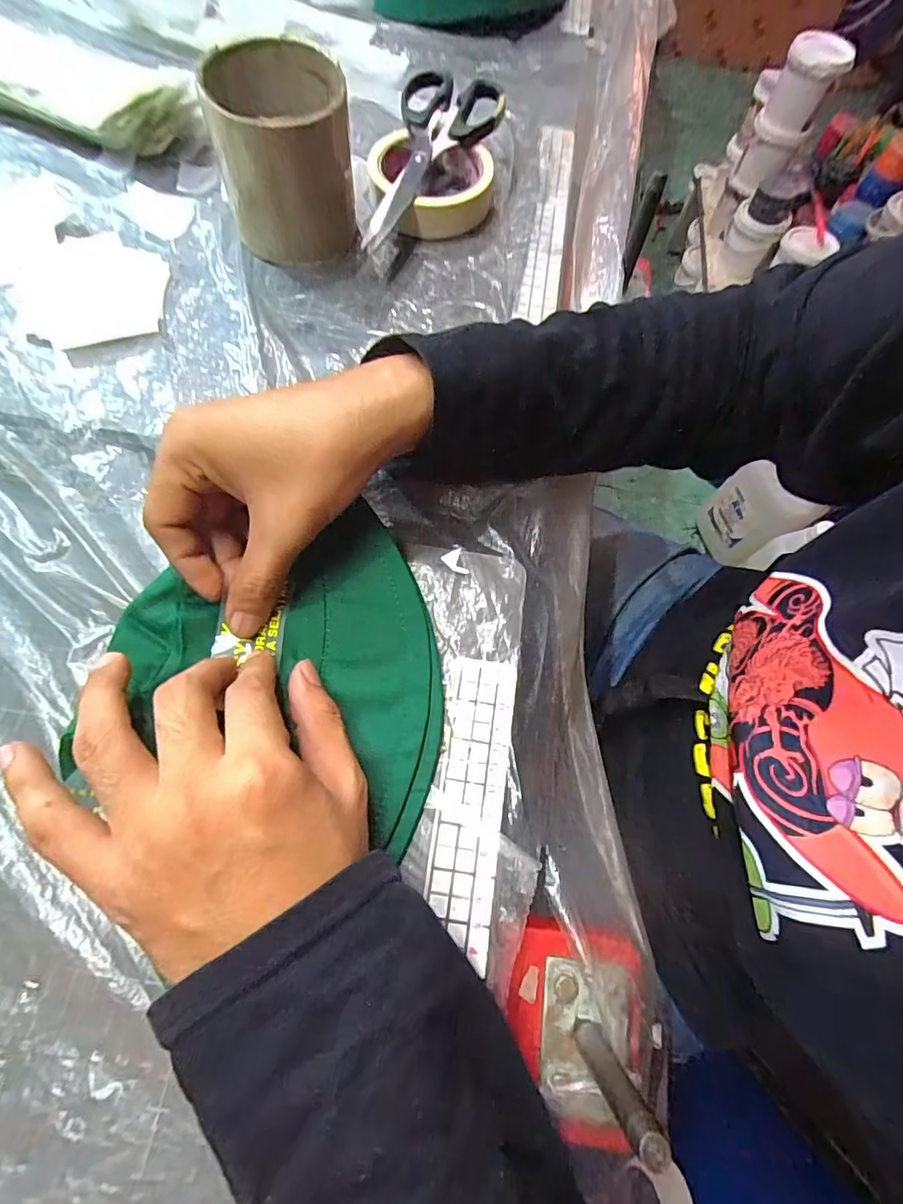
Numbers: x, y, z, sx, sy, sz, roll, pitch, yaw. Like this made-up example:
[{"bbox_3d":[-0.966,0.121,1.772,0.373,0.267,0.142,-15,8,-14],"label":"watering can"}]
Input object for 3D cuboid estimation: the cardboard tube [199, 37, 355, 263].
[{"bbox_3d":[-0.112,-0.300,0.342,0.085,0.086,0.096,-3,69,-4],"label":"cardboard tube"}]

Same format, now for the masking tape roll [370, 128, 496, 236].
[{"bbox_3d":[-0.016,-0.325,0.390,0.092,0.027,0.092,1,69,-3],"label":"masking tape roll"}]

